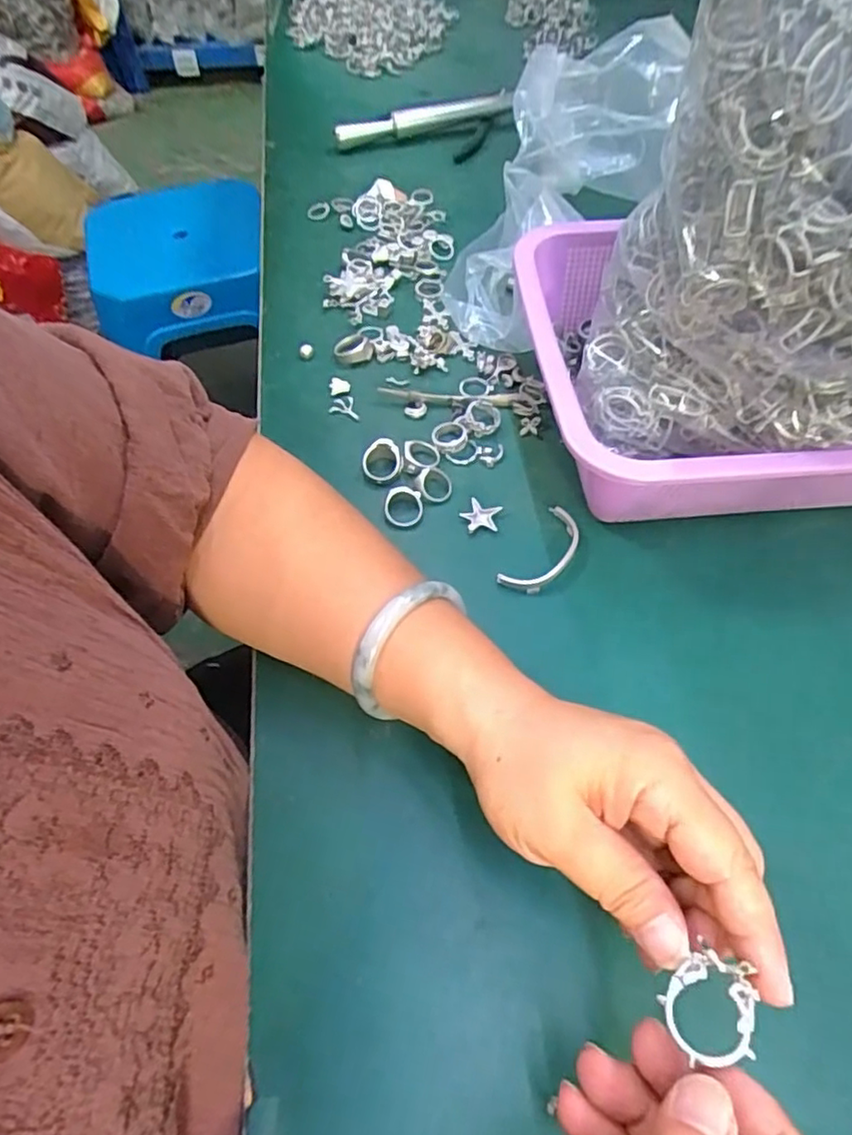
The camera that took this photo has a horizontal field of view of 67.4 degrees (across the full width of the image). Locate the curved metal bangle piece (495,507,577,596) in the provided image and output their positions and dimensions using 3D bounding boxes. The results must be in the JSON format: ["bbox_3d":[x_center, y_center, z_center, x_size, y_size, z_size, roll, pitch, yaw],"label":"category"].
[{"bbox_3d":[0.069,-0.009,0.370,0.027,0.007,0.064,30,63,21],"label":"curved metal bangle piece"}]

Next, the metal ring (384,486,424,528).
[{"bbox_3d":[-0.013,-0.037,0.389,0.025,0.008,0.025,1,77,-5],"label":"metal ring"}]

